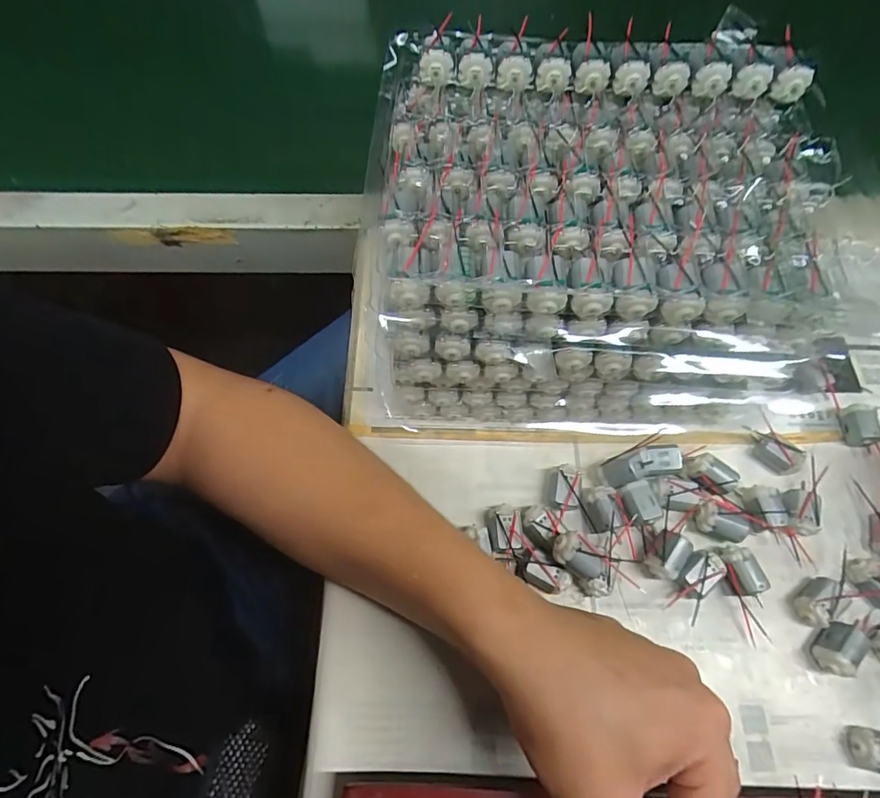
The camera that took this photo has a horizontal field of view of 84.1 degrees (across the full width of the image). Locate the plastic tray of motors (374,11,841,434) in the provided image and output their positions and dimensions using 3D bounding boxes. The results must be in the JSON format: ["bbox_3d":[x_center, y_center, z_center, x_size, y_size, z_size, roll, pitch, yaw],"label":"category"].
[{"bbox_3d":[0.093,-0.093,0.309,0.257,0.142,0.197,5,66,0],"label":"plastic tray of motors"}]

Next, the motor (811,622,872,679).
[{"bbox_3d":[0.226,0.141,0.278,0.029,0.018,0.019,-39,73,-17],"label":"motor"}]

